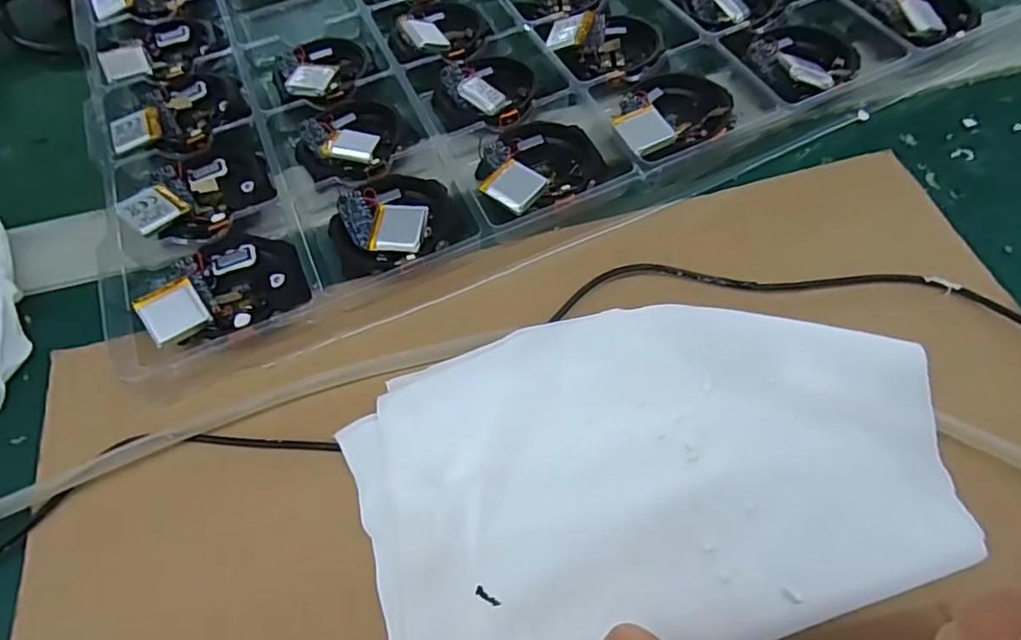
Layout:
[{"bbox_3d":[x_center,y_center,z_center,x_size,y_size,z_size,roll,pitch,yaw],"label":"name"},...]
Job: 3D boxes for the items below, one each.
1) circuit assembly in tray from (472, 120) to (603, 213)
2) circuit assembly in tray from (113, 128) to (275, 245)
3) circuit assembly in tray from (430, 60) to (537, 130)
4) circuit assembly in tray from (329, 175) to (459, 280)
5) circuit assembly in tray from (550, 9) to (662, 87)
[{"bbox_3d":[0.011,-0.069,0.253,0.053,0.014,0.048,-24,63,-8],"label":"circuit assembly in tray"},{"bbox_3d":[-0.137,-0.062,0.259,0.048,0.015,0.067,29,68,18],"label":"circuit assembly in tray"},{"bbox_3d":[-0.014,-0.113,0.276,0.050,0.015,0.055,-8,62,0],"label":"circuit assembly in tray"},{"bbox_3d":[-0.051,-0.043,0.244,0.051,0.015,0.051,-2,62,4],"label":"circuit assembly in tray"},{"bbox_3d":[0.049,-0.138,0.286,0.056,0.015,0.049,-5,62,2],"label":"circuit assembly in tray"}]

